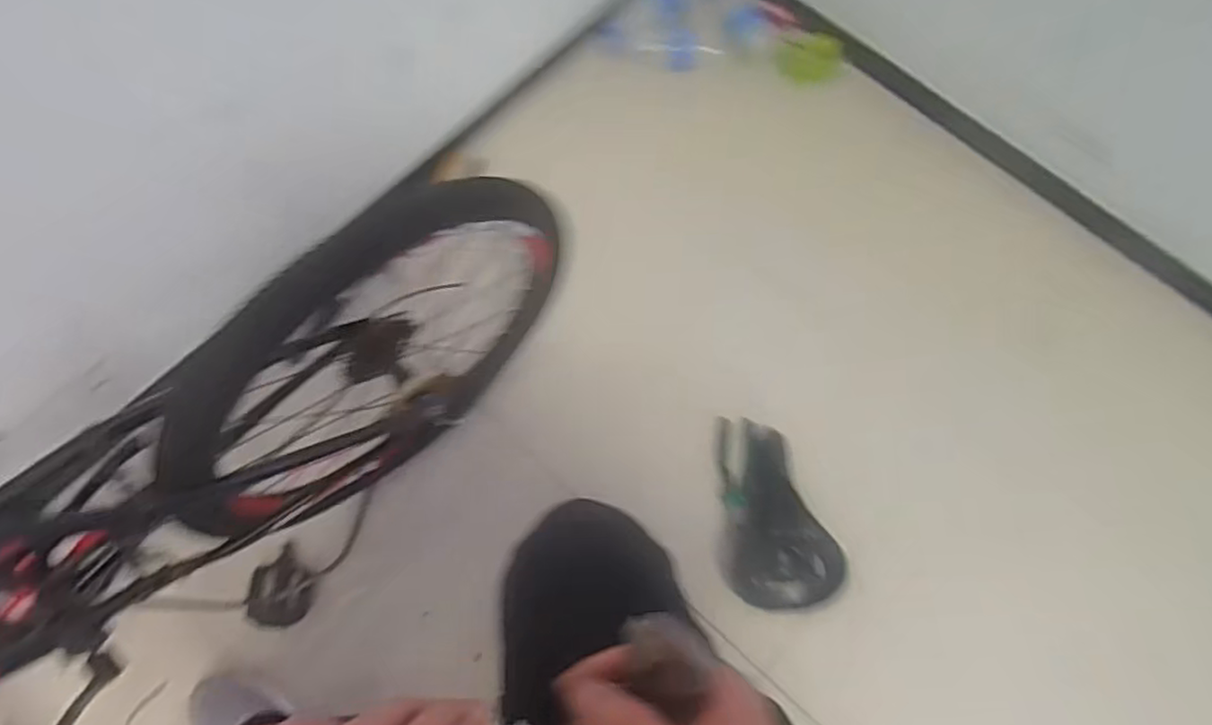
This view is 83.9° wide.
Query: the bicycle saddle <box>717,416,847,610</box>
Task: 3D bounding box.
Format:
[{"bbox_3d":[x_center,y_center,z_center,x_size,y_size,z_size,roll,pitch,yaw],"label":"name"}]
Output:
[{"bbox_3d":[0.206,0.193,0.883,0.129,0.073,0.244,-12,72,-6],"label":"bicycle saddle"}]

